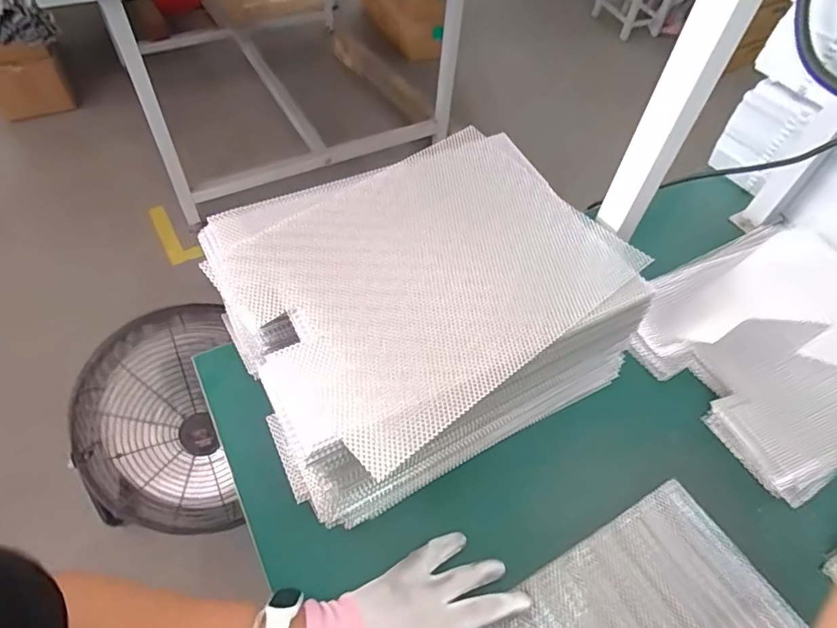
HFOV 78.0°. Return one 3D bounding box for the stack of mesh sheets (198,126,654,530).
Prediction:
[{"bbox_3d":[0.011,-0.006,0.521,0.356,0.144,0.279,-22,58,-20],"label":"stack of mesh sheets"}]

